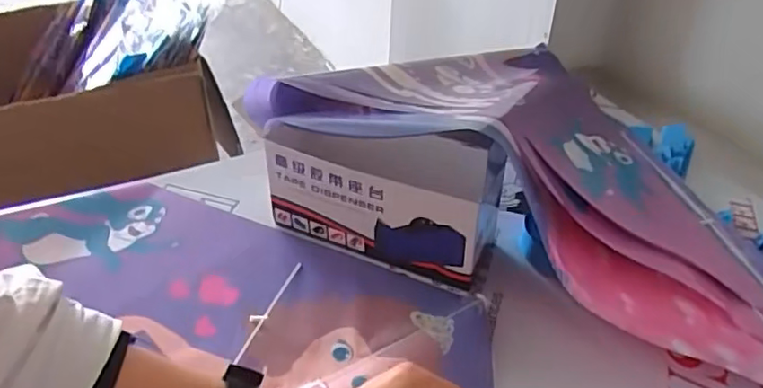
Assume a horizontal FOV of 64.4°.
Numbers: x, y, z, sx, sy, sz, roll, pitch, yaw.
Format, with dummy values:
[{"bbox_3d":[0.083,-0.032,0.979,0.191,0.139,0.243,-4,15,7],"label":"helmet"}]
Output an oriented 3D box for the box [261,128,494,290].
[{"bbox_3d":[-0.002,0.001,0.567,0.205,0.113,0.075,17,40,20],"label":"box"}]

